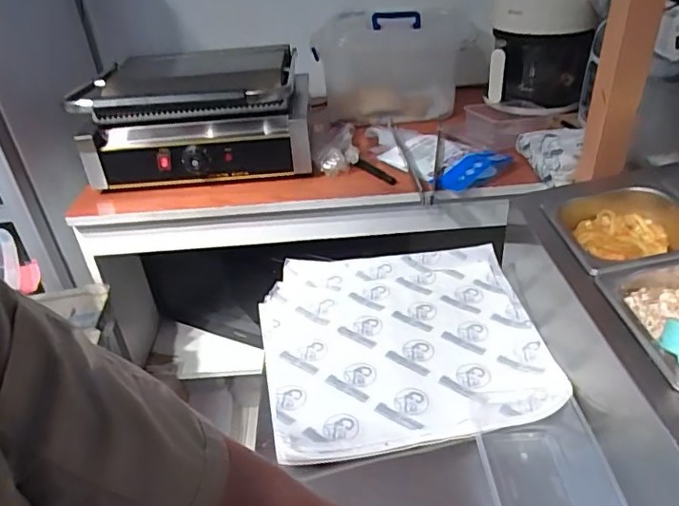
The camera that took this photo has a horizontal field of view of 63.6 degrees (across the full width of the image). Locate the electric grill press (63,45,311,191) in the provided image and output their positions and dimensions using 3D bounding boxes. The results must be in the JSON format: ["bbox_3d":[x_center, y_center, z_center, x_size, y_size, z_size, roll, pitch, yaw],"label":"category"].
[{"bbox_3d":[-0.274,-0.288,1.117,0.410,0.178,0.378,-4,33,1],"label":"electric grill press"}]

